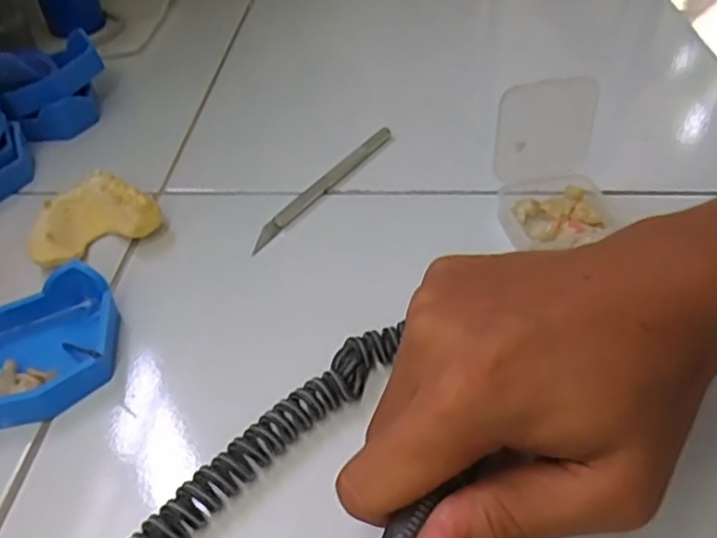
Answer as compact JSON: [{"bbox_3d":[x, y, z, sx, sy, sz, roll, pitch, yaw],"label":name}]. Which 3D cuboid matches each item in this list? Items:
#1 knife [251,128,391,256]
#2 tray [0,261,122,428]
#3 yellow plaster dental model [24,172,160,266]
[{"bbox_3d":[-0.019,-0.054,0.383,0.010,0.010,0.134,25,50,26],"label":"knife"},{"bbox_3d":[-0.149,0.037,0.282,0.079,0.026,0.067,-24,47,-21],"label":"tray"},{"bbox_3d":[-0.150,-0.028,0.347,0.066,0.026,0.049,-29,49,-25],"label":"yellow plaster dental model"}]

